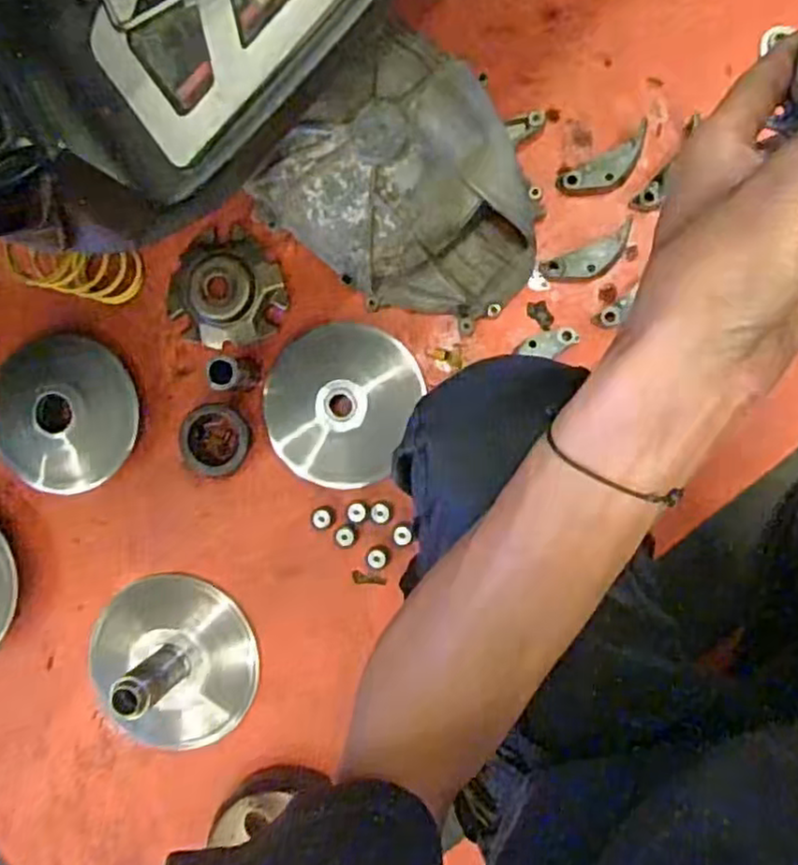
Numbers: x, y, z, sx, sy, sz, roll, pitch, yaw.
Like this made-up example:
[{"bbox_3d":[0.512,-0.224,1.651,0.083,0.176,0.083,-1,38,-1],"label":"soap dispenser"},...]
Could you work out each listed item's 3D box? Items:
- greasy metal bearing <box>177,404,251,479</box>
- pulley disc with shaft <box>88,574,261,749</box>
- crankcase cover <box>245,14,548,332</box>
[{"bbox_3d":[-0.177,0.008,0.666,0.066,0.018,0.070,0,94,8],"label":"greasy metal bearing"},{"bbox_3d":[-0.246,0.247,0.699,0.176,0.104,0.182,0,94,8],"label":"pulley disc with shaft"},{"bbox_3d":[0.007,-0.204,0.611,0.214,0.091,0.239,-37,88,8],"label":"crankcase cover"}]

